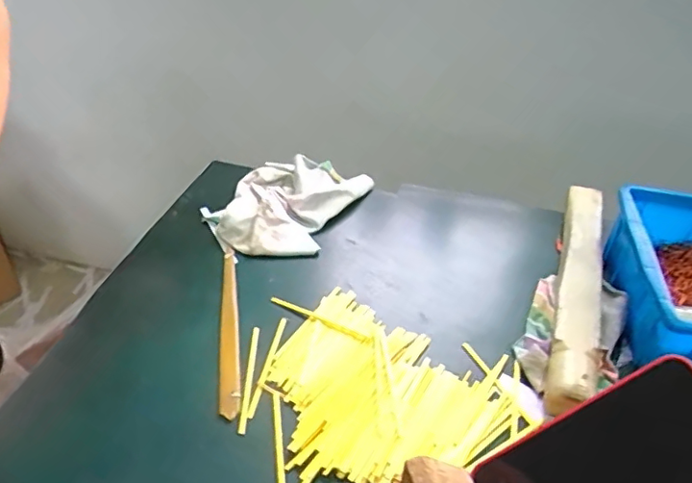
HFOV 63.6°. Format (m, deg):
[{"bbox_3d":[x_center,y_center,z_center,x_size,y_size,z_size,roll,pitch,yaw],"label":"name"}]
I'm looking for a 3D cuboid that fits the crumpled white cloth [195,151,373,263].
[{"bbox_3d":[-0.073,-0.047,0.671,0.147,0.039,0.196,24,43,26],"label":"crumpled white cloth"}]

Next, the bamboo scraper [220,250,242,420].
[{"bbox_3d":[-0.109,0.077,0.526,0.018,0.009,0.198,-4,38,-9],"label":"bamboo scraper"}]

